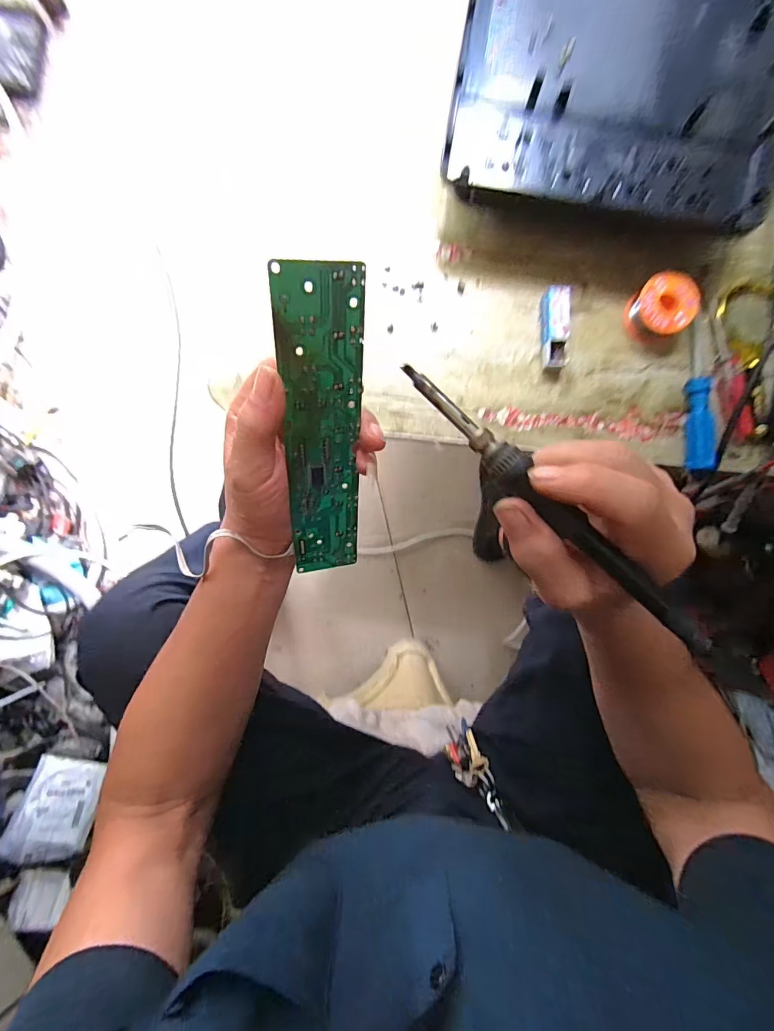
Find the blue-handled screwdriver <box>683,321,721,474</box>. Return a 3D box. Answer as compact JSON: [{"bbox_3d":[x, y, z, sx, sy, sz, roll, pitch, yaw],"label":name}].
[{"bbox_3d":[0.309,-0.119,0.416,0.023,0.020,0.148,1,91,-2],"label":"blue-handled screwdriver"}]

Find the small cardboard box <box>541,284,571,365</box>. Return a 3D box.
[{"bbox_3d":[0.164,-0.182,0.416,0.022,0.020,0.074,-3,91,-2],"label":"small cardboard box"}]

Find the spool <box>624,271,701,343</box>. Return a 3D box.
[{"bbox_3d":[0.265,-0.200,0.412,0.052,0.032,0.055,0,91,-2],"label":"spool"}]

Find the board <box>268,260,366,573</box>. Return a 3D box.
[{"bbox_3d":[-0.038,-0.041,0.264,0.045,0.004,0.201,-9,131,-17],"label":"board"}]

